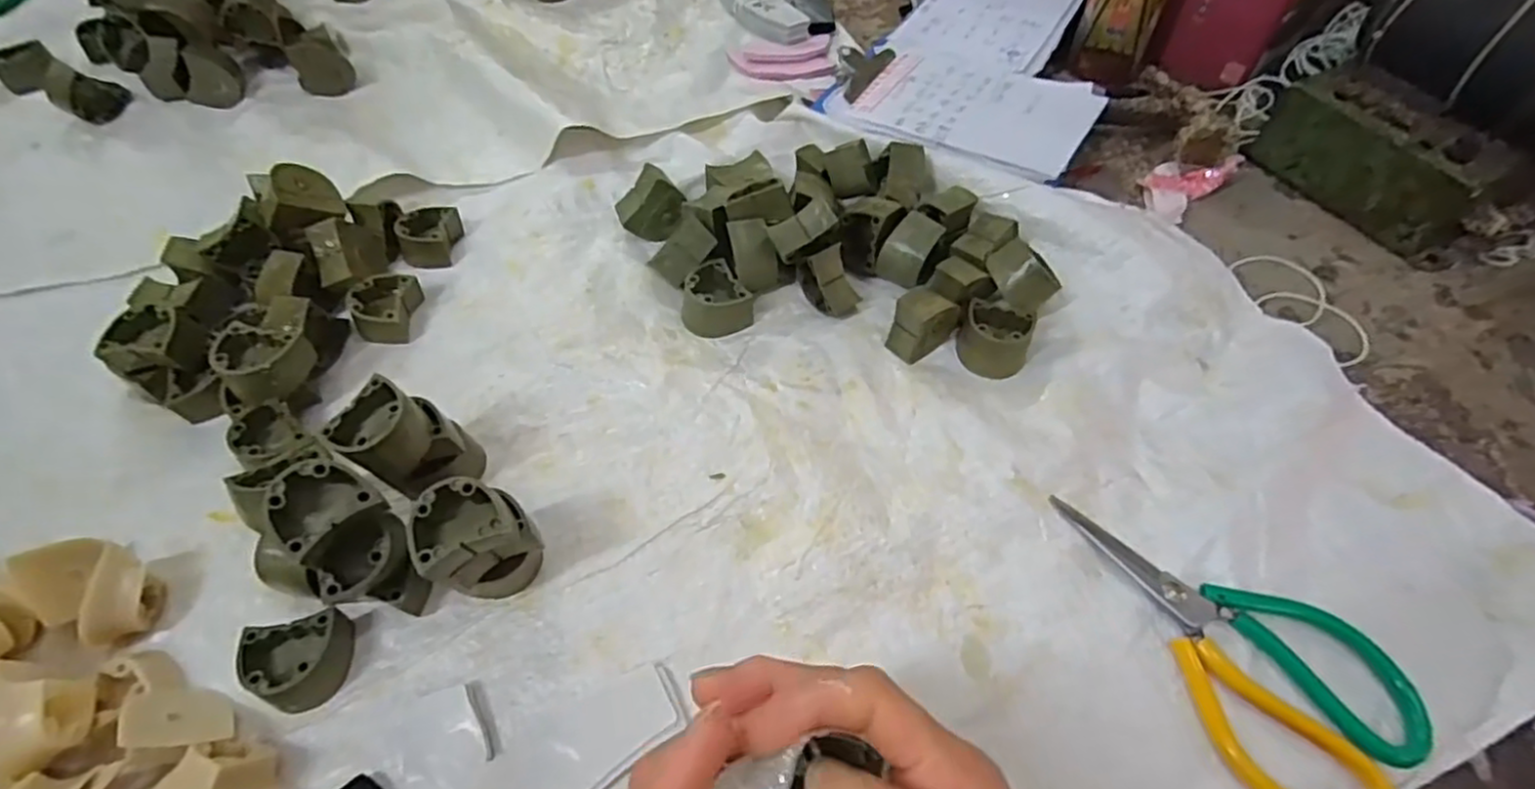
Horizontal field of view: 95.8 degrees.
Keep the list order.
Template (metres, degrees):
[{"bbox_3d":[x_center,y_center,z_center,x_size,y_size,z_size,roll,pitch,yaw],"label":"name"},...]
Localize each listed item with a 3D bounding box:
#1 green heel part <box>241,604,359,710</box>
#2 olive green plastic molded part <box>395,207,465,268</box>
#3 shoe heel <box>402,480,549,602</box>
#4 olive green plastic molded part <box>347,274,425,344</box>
[{"bbox_3d":[-0.241,0.138,0.357,0.044,0.026,0.041,-16,59,-9],"label":"green heel part"},{"bbox_3d":[-0.260,-0.123,0.531,0.038,0.024,0.043,3,57,2],"label":"olive green plastic molded part"},{"bbox_3d":[-0.149,0.079,0.365,0.050,0.079,0.038,-28,60,-16],"label":"shoe heel"},{"bbox_3d":[-0.272,-0.064,0.491,0.038,0.025,0.046,3,57,3],"label":"olive green plastic molded part"}]

